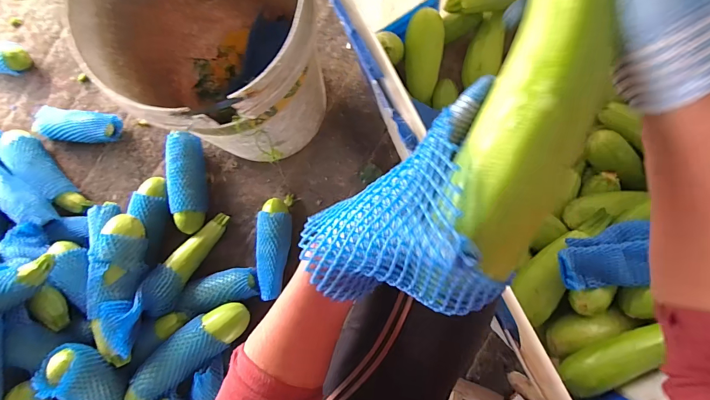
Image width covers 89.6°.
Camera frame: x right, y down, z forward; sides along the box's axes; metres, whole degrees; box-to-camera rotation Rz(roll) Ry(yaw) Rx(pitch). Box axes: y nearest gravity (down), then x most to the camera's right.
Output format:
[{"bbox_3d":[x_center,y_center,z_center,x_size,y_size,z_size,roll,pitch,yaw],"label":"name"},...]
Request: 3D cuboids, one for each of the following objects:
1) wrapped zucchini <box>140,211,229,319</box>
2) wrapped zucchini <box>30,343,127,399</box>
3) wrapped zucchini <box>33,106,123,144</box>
[{"bbox_3d":[-0.339,0.118,0.715,0.065,0.055,0.232,29,63,6],"label":"wrapped zucchini"},{"bbox_3d":[-0.446,0.337,0.611,0.071,0.072,0.200,-23,115,3],"label":"wrapped zucchini"},{"bbox_3d":[-0.622,-0.163,0.801,0.181,0.061,0.073,5,86,4],"label":"wrapped zucchini"}]

